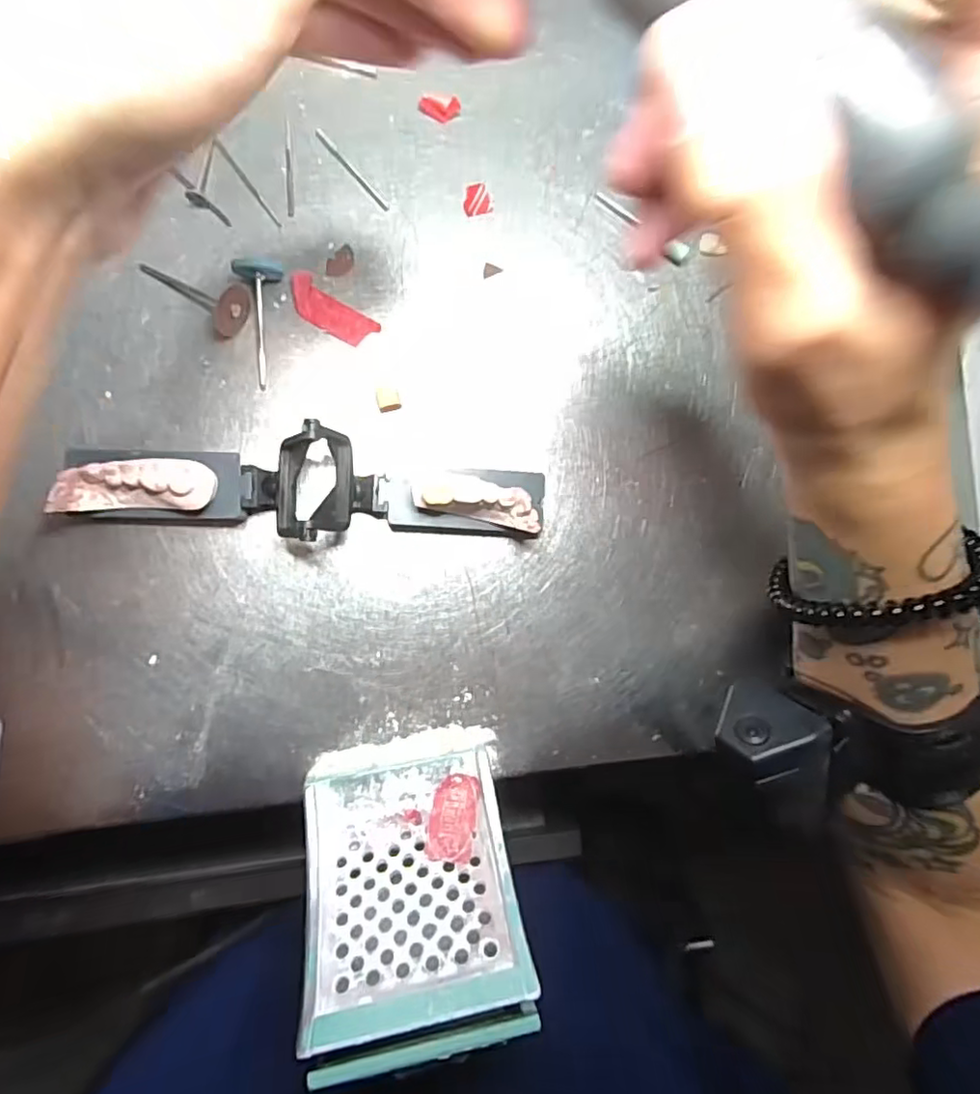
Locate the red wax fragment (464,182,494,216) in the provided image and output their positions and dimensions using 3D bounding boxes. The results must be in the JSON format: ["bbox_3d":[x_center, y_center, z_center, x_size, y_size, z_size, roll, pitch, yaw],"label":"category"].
[{"bbox_3d":[-0.005,-0.153,0.261,0.012,0.004,0.014,-10,91,-8],"label":"red wax fragment"}]

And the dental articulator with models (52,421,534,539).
[{"bbox_3d":[-0.067,-0.024,0.233,0.177,0.031,0.038,3,89,-8],"label":"dental articulator with models"}]

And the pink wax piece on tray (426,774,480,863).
[{"bbox_3d":[-0.015,0.108,0.238,0.018,0.004,0.032,1,49,6],"label":"pink wax piece on tray"}]

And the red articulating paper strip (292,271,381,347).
[{"bbox_3d":[-0.067,-0.098,0.248,0.039,0.004,0.016,36,85,-7],"label":"red articulating paper strip"}]

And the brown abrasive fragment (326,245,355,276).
[{"bbox_3d":[-0.063,-0.120,0.251,0.009,0.004,0.016,36,85,-6],"label":"brown abrasive fragment"}]

